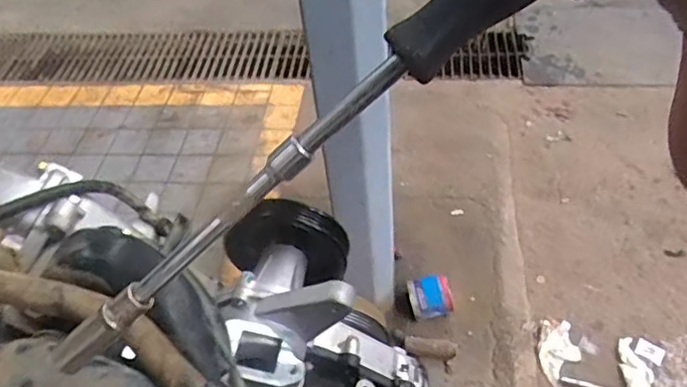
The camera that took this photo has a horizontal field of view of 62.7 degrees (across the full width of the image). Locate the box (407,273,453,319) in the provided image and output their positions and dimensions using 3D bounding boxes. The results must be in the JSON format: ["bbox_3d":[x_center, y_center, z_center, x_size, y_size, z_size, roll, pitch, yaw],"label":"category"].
[{"bbox_3d":[0.259,0.304,1.688,0.128,0.080,0.094,-7,48,0],"label":"box"}]

